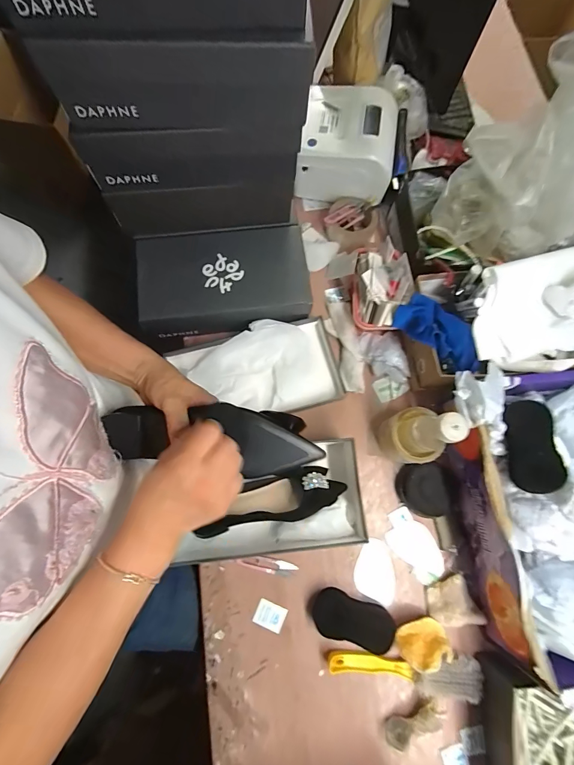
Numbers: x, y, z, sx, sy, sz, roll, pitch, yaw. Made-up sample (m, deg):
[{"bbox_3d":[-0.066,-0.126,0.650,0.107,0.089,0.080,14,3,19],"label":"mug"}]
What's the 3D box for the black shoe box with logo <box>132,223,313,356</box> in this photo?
[{"bbox_3d":[-0.114,-0.180,0.651,0.291,0.087,0.169,-10,76,-4],"label":"black shoe box with logo"}]

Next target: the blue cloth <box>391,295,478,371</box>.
[{"bbox_3d":[0.258,-0.084,0.593,0.159,0.038,0.081,35,77,8],"label":"blue cloth"}]

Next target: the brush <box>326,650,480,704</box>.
[{"bbox_3d":[0.177,0.441,0.536,0.225,0.037,0.047,4,75,0],"label":"brush"}]

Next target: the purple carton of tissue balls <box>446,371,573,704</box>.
[{"bbox_3d":[0.425,0.187,0.518,0.295,0.175,0.392,-3,75,-2],"label":"purple carton of tissue balls"}]

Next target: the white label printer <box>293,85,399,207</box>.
[{"bbox_3d":[0.118,-0.475,0.716,0.190,0.116,0.170,5,75,0],"label":"white label printer"}]

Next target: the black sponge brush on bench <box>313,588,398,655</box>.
[{"bbox_3d":[0.101,0.373,0.552,0.129,0.036,0.066,18,76,4],"label":"black sponge brush on bench"}]

